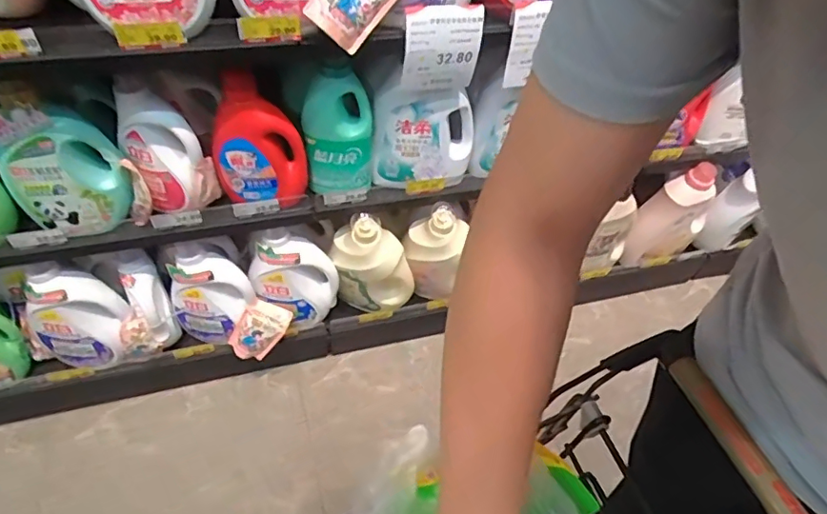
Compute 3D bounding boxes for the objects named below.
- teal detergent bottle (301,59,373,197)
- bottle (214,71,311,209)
[{"bbox_3d":[-0.156,-0.250,1.087,0.143,0.278,0.072,0,50,-3],"label":"teal detergent bottle"},{"bbox_3d":[-0.307,-0.230,1.049,0.172,0.267,0.096,2,50,-2],"label":"bottle"}]

